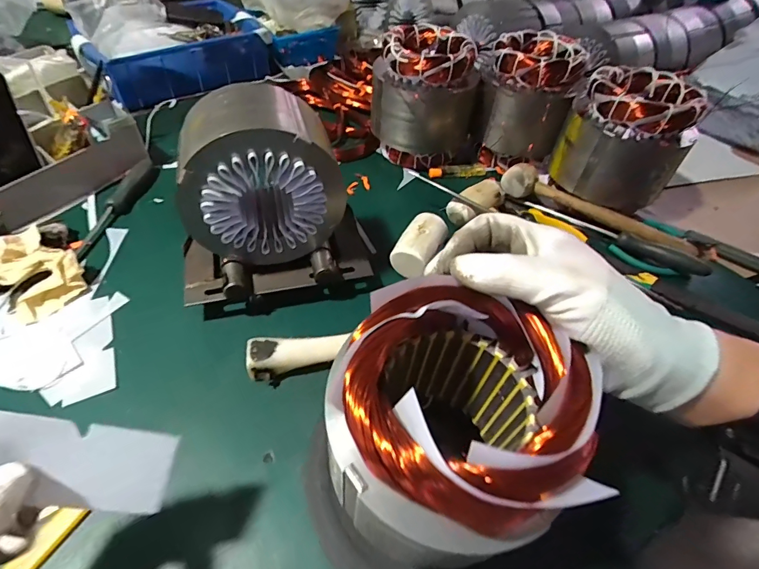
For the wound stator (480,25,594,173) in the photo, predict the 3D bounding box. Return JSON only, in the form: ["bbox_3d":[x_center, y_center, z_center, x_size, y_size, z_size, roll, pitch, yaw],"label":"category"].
[{"bbox_3d":[0.222,-0.285,0.654,0.137,0.157,0.135,22,51,14],"label":"wound stator"}]

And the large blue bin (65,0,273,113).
[{"bbox_3d":[-0.383,-0.438,0.786,0.301,0.083,0.204,-33,59,-28],"label":"large blue bin"}]

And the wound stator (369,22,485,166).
[{"bbox_3d":[0.068,-0.278,0.633,0.153,0.156,0.137,16,50,9],"label":"wound stator"}]

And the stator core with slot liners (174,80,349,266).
[{"bbox_3d":[-0.117,-0.108,0.422,0.151,0.138,0.105,-9,51,-12],"label":"stator core with slot liners"}]

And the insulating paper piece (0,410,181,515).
[{"bbox_3d":[-0.180,0.099,0.235,0.119,0.007,0.044,24,57,-32],"label":"insulating paper piece"}]

